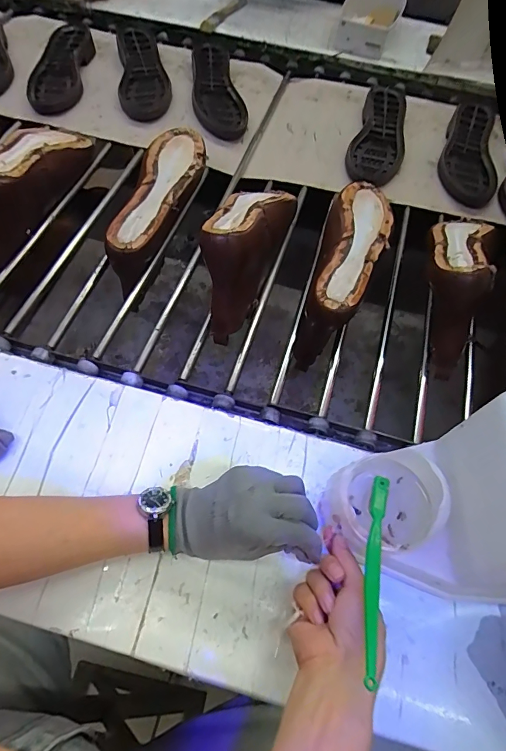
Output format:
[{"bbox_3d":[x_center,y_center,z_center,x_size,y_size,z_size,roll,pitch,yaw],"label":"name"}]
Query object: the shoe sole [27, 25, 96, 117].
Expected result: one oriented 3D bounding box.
[{"bbox_3d":[-0.364,-0.568,0.784,0.092,0.035,0.258,0,61,-4],"label":"shoe sole"}]

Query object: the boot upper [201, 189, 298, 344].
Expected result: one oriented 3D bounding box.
[{"bbox_3d":[-0.014,-0.178,0.553,0.081,0.113,0.251,19,62,6],"label":"boot upper"}]

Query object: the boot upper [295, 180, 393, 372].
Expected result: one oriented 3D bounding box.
[{"bbox_3d":[0.128,-0.144,0.607,0.083,0.143,0.260,19,62,6],"label":"boot upper"}]

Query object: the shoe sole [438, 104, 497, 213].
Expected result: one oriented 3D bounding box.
[{"bbox_3d":[0.395,-0.411,0.760,0.092,0.029,0.261,15,61,4],"label":"shoe sole"}]

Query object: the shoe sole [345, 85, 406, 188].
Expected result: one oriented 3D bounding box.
[{"bbox_3d":[0.237,-0.444,0.765,0.093,0.029,0.258,18,62,6],"label":"shoe sole"}]

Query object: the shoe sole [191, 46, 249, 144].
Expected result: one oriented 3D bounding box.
[{"bbox_3d":[-0.073,-0.559,0.811,0.090,0.021,0.289,-7,62,-8],"label":"shoe sole"}]

